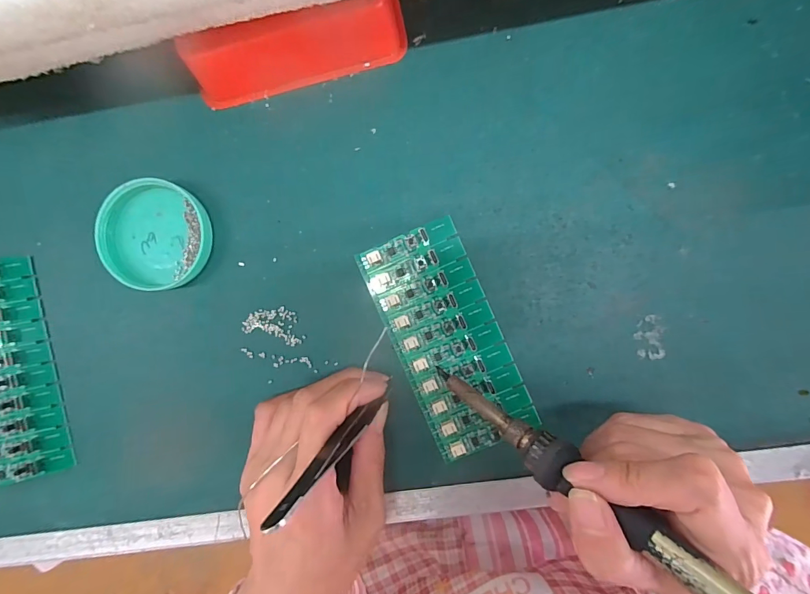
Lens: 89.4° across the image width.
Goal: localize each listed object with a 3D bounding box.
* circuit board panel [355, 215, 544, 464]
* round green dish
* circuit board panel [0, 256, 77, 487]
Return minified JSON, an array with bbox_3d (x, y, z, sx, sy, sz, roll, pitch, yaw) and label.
[{"bbox_3d":[0.026,0.027,0.245,0.063,0.006,0.136,-23,89,3],"label":"circuit board panel"},{"bbox_3d":[-0.153,-0.038,0.250,0.063,0.014,0.064,0,91,3],"label":"round green dish"},{"bbox_3d":[-0.254,0.047,0.256,0.058,0.004,0.138,-11,91,-17],"label":"circuit board panel"}]

